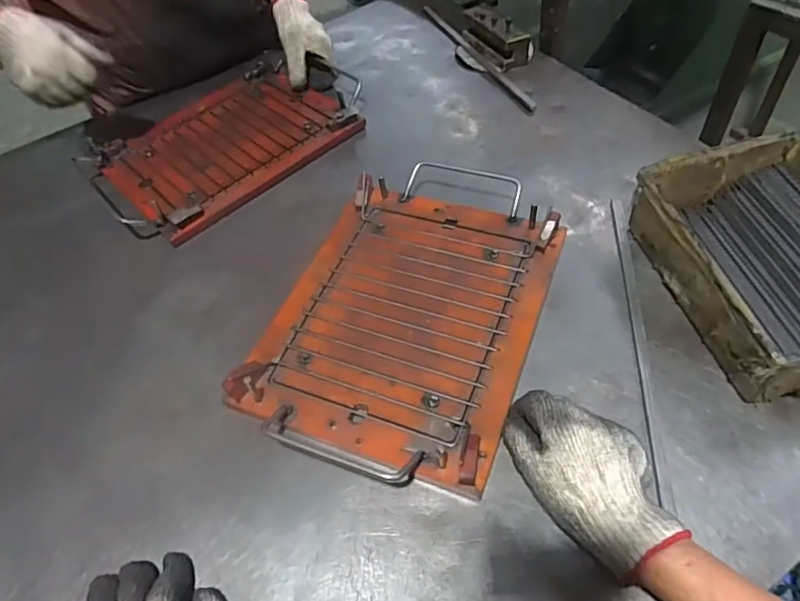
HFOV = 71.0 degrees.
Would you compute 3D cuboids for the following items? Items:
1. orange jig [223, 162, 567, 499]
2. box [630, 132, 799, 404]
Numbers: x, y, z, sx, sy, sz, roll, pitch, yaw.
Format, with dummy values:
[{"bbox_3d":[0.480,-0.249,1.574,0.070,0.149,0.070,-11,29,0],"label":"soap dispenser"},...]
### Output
[{"bbox_3d":[0.011,0.003,0.554,0.240,0.038,0.338,16,55,19],"label":"orange jig"},{"bbox_3d":[0.346,-0.027,0.517,0.182,0.091,0.262,-12,52,-3],"label":"box"}]

